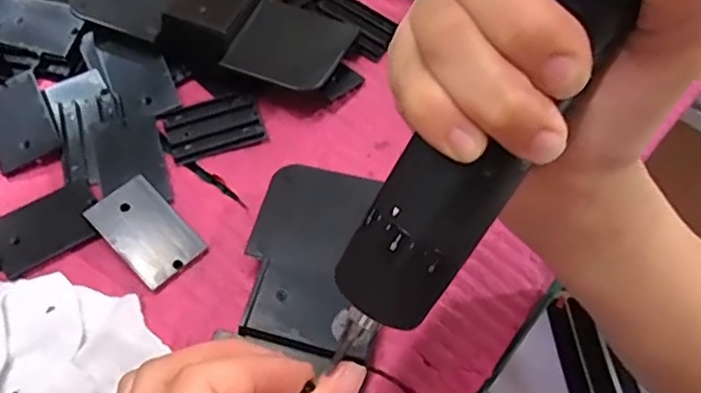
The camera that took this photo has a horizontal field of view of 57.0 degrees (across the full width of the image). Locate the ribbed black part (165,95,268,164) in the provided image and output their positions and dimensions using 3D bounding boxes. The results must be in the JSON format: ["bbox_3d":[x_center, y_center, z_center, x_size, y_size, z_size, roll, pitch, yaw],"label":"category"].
[{"bbox_3d":[-0.079,-0.040,0.377,0.053,0.010,0.033,-19,60,-15],"label":"ribbed black part"}]

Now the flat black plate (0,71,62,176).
[{"bbox_3d":[-0.188,-0.042,0.365,0.035,0.006,0.053,-28,73,-9],"label":"flat black plate"}]

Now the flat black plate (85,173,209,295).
[{"bbox_3d":[-0.105,0.017,0.334,0.056,0.004,0.037,46,63,8],"label":"flat black plate"}]

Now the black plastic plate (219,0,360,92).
[{"bbox_3d":[-0.035,-0.091,0.386,0.060,0.004,0.066,22,54,1],"label":"black plastic plate"}]

